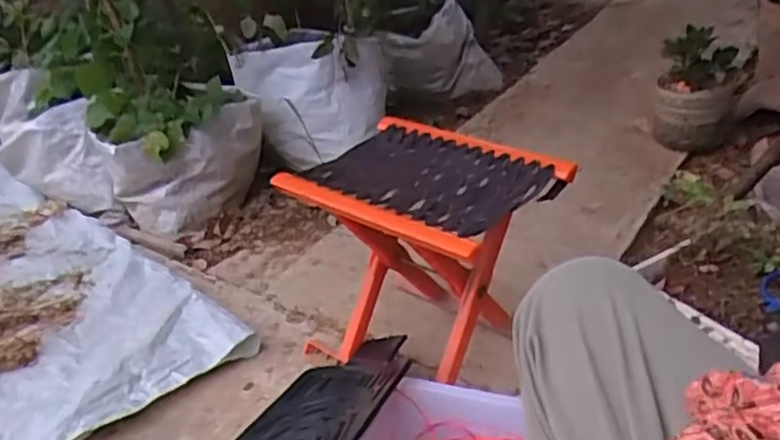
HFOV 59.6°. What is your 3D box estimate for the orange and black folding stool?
[{"bbox_3d":[0.057,0.069,0.997,0.330,0.330,0.258,20,44,38],"label":"orange and black folding stool"}]

